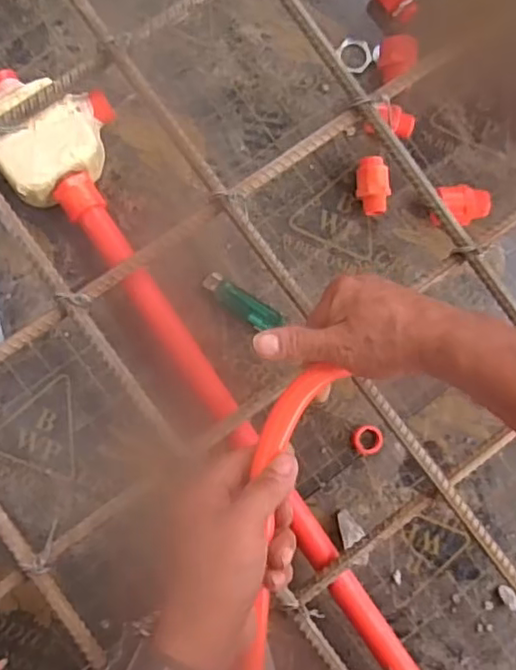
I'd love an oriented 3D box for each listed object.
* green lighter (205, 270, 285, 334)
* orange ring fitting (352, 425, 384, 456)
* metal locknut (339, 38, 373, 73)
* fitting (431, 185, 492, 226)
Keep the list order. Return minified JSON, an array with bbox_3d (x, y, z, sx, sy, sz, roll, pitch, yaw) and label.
[{"bbox_3d":[-0.014,-0.030,0.562,0.078,0.011,0.026,38,86,-2],"label":"green lighter"},{"bbox_3d":[0.099,0.095,0.565,0.028,0.006,0.028,-4,88,-4],"label":"orange ring fitting"},{"bbox_3d":[0.092,-0.262,0.584,0.032,0.004,0.033,0,88,-4],"label":"metal locknut"},{"bbox_3d":[0.179,-0.115,0.570,0.053,0.031,0.034,-3,88,-4],"label":"fitting"}]

